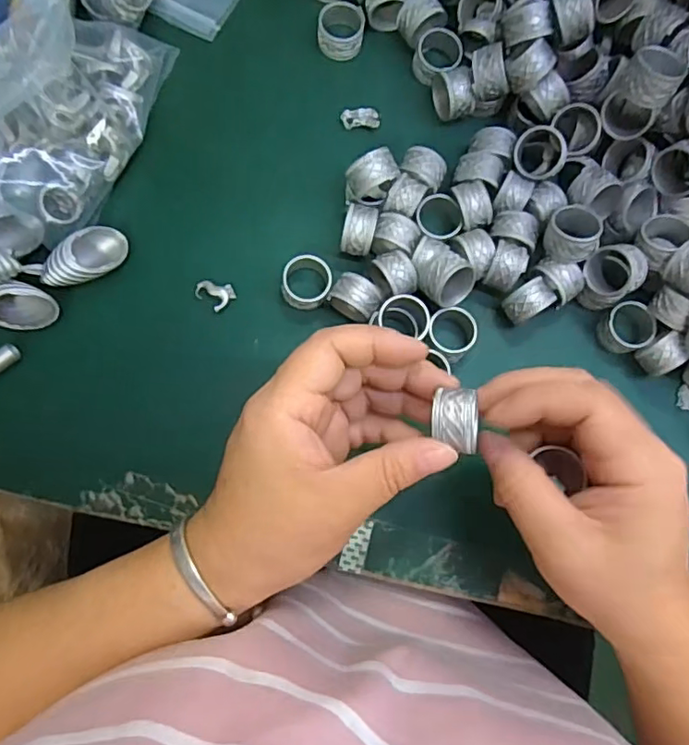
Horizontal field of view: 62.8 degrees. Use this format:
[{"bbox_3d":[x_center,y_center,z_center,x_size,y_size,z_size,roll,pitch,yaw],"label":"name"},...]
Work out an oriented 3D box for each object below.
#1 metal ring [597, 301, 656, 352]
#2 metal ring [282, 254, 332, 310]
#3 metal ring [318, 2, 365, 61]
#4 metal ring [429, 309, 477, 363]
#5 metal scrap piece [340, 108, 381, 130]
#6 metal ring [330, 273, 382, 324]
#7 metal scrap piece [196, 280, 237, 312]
[{"bbox_3d":[0.162,-0.026,0.325,0.028,0.015,0.027,0,82,-2],"label":"metal ring"},{"bbox_3d":[-0.021,-0.051,0.318,0.027,0.015,0.028,0,82,-2],"label":"metal ring"},{"bbox_3d":[-0.002,-0.207,0.344,0.028,0.016,0.026,0,82,-2],"label":"metal ring"},{"bbox_3d":[0.061,-0.022,0.320,0.028,0.020,0.029,0,82,-2],"label":"metal ring"},{"bbox_3d":[0.010,-0.154,0.343,0.023,0.005,0.012,1,82,-2],"label":"metal scrap piece"},{"bbox_3d":[0.007,-0.041,0.314,0.024,0.019,0.020,31,82,3],"label":"metal ring"},{"bbox_3d":[-0.073,-0.046,0.321,0.018,0.004,0.020,-44,85,-7],"label":"metal scrap piece"}]

